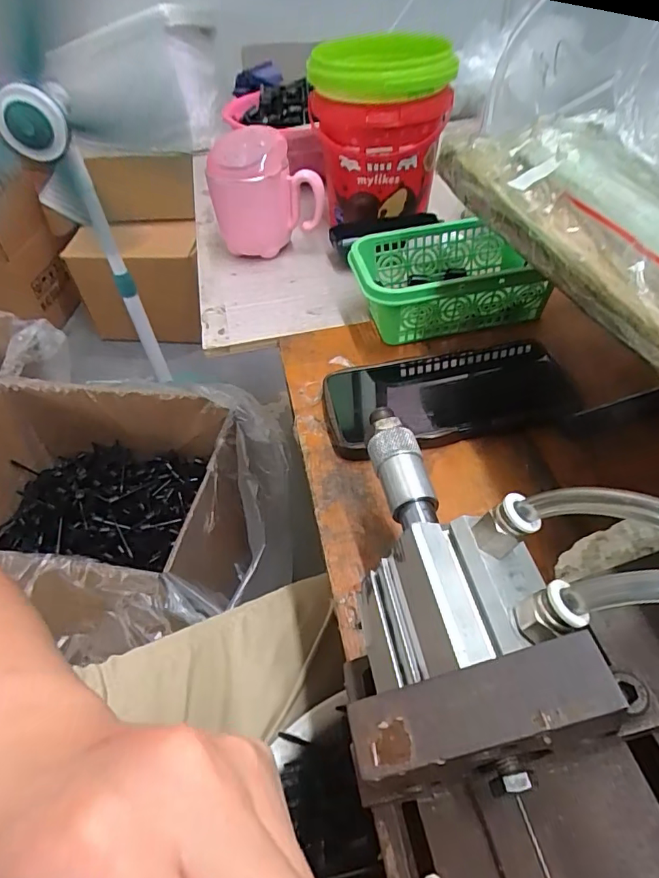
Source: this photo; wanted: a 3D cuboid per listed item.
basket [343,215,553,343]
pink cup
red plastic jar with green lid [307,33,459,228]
[{"bbox_3d":[0.091,-0.127,0.402,0.139,0.055,0.099,-7,47,-2],"label":"basket"},{"bbox_3d":[-0.063,-0.244,0.492,0.103,0.108,0.069,-10,48,-5],"label":"pink cup"},{"bbox_3d":[0.046,-0.297,0.485,0.117,0.148,0.112,-18,49,-12],"label":"red plastic jar with green lid"}]

